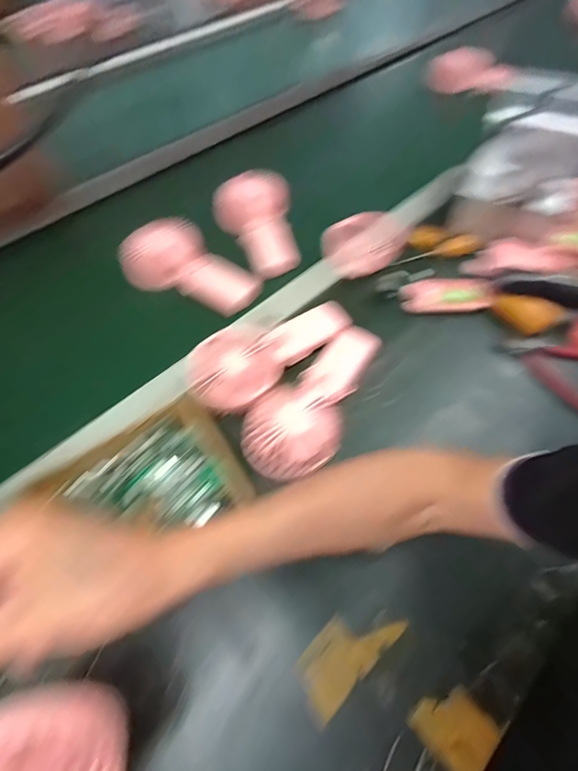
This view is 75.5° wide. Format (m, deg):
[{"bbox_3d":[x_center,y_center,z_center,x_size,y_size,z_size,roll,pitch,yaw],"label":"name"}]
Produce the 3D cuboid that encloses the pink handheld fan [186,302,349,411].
[{"bbox_3d":[-0.019,-0.040,0.429,0.193,0.046,0.089,-37,66,-17],"label":"pink handheld fan"}]

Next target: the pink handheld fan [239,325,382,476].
[{"bbox_3d":[0.037,0.017,0.396,0.085,0.052,0.193,38,69,20],"label":"pink handheld fan"}]

